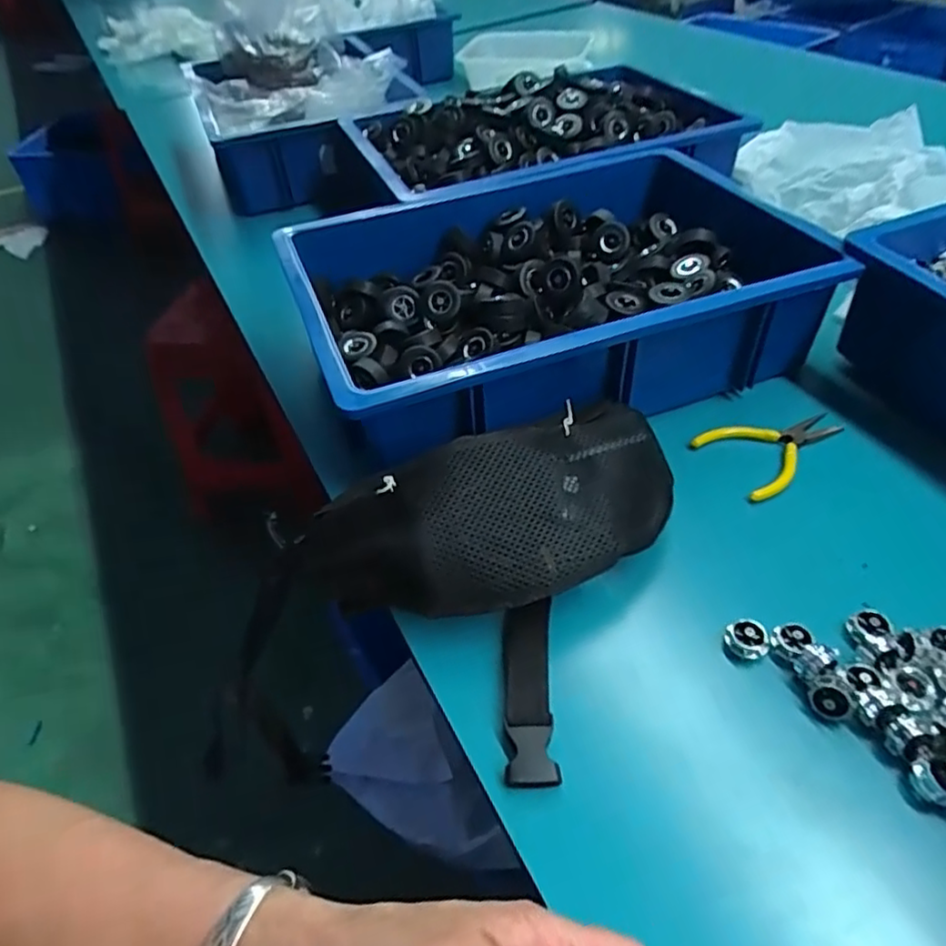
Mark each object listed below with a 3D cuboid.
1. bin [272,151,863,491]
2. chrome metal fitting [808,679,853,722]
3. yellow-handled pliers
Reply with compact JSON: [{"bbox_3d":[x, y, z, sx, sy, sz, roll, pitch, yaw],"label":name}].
[{"bbox_3d":[0.100,-0.178,0.638,0.500,0.112,0.316,-18,45,-12],"label":"bin"},{"bbox_3d":[0.208,0.131,0.382,0.022,0.012,0.022,-4,83,30],"label":"chrome metal fitting"},{"bbox_3d":[0.254,-0.024,0.545,0.121,0.011,0.077,-21,46,-14],"label":"yellow-handled pliers"}]

